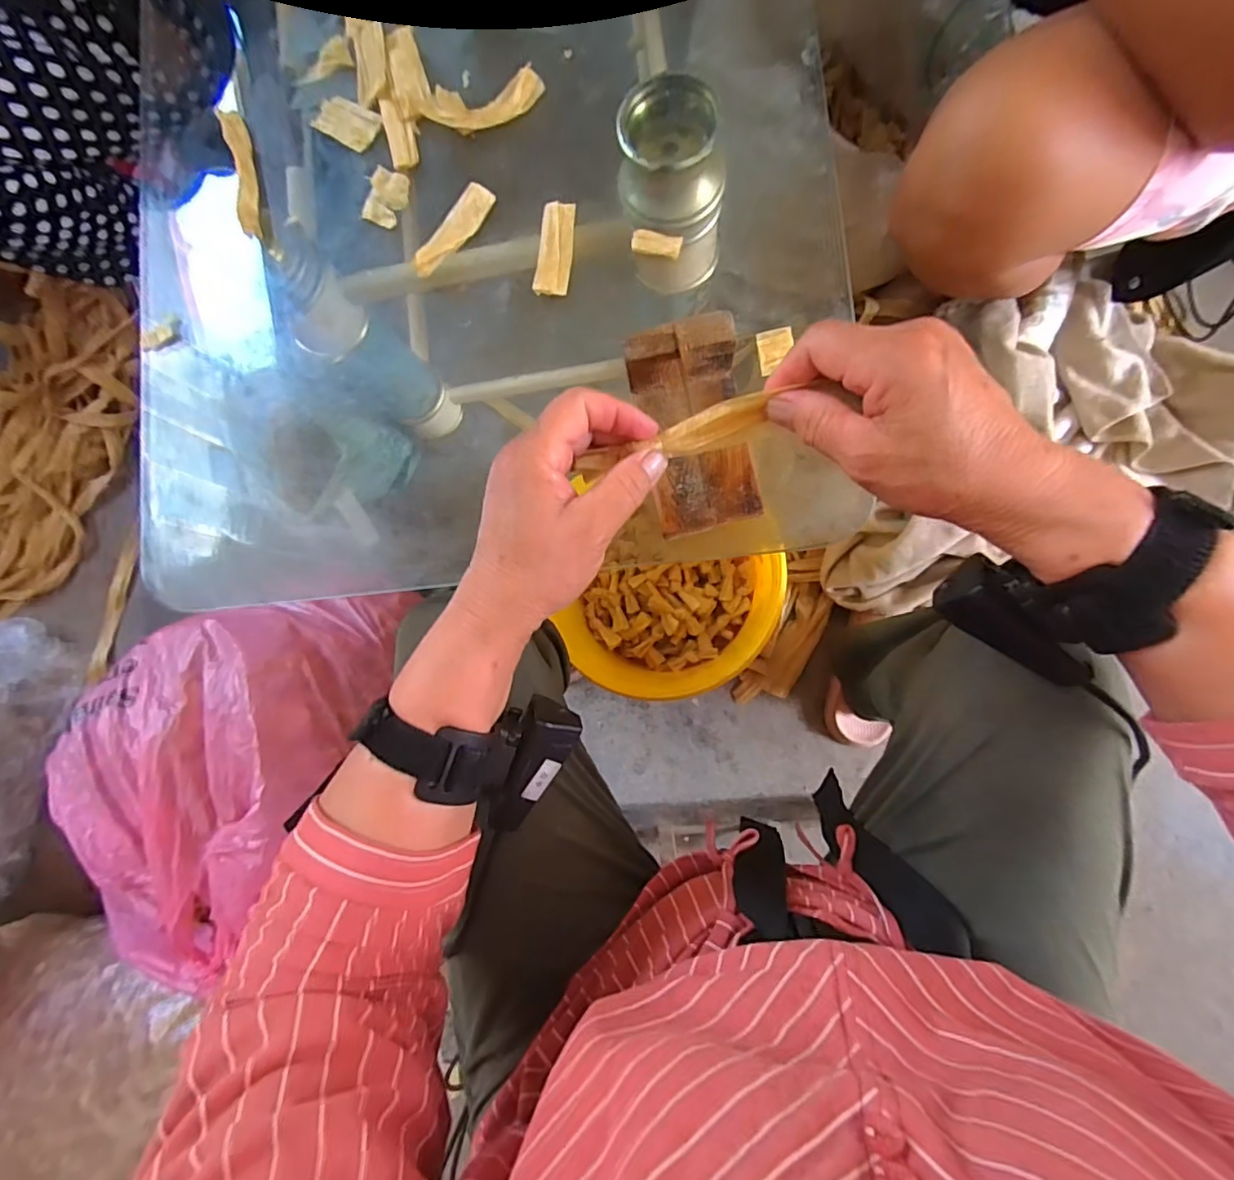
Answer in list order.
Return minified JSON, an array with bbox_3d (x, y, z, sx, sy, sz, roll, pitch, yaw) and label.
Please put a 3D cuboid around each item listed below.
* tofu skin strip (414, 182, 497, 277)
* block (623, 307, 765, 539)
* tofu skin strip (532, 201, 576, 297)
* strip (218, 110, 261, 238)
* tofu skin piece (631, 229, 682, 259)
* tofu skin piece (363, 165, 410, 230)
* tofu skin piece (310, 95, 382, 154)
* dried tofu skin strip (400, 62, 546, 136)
[{"bbox_3d":[-0.111,-0.243,0.383,0.019,0.004,0.074,36,85,-16],"label":"tofu skin strip"},{"bbox_3d":[0.045,-0.090,0.319,0.060,0.044,0.105,-12,84,6],"label":"block"},{"bbox_3d":[-0.041,-0.226,0.374,0.022,0.009,0.061,6,86,8],"label":"tofu skin strip"},{"bbox_3d":[-0.272,-0.306,0.409,0.016,0.015,0.104,-15,83,6],"label":"strip"},{"bbox_3d":[0.026,-0.225,0.366,0.032,0.006,0.015,13,87,9],"label":"tofu skin piece"},{"bbox_3d":[-0.162,-0.276,0.398,0.028,0.008,0.039,19,88,9],"label":"tofu skin piece"},{"bbox_3d":[-0.194,-0.336,0.405,0.044,0.005,0.030,32,90,9],"label":"tofu skin piece"},{"bbox_3d":[-0.099,-0.336,0.391,0.098,0.011,0.033,-10,84,7],"label":"dried tofu skin strip"}]

